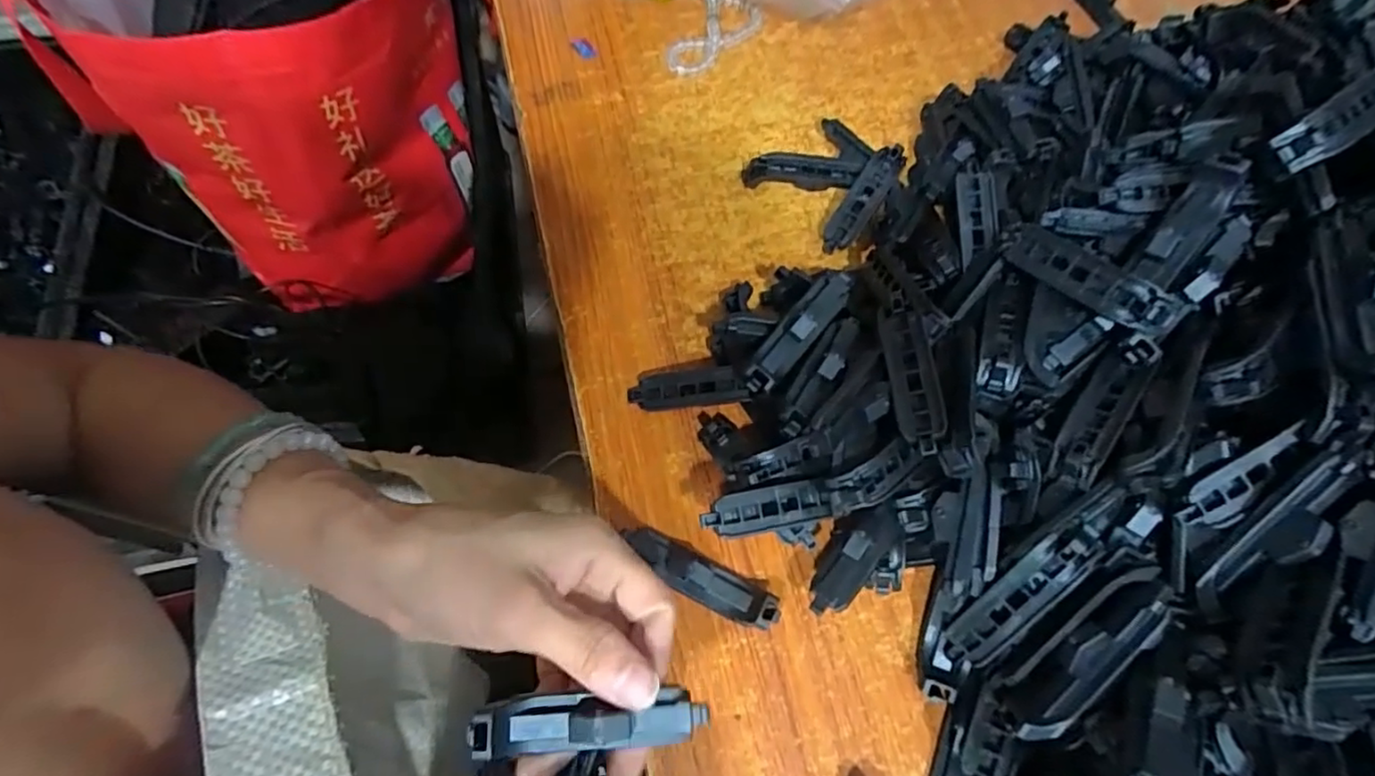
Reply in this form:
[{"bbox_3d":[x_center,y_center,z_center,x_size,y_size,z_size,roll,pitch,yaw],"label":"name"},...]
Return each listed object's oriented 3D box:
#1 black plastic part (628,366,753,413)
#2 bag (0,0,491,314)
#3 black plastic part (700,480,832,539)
[{"bbox_3d":[0.000,0.000,0.310,0.067,0.008,0.019,-4,66,15],"label":"black plastic part"},{"bbox_3d":[-0.359,-0.286,0.599,0.299,0.296,0.308,43,70,14],"label":"bag"},{"bbox_3d":[0.035,0.052,0.269,0.057,0.008,0.017,-6,65,-19],"label":"black plastic part"}]

